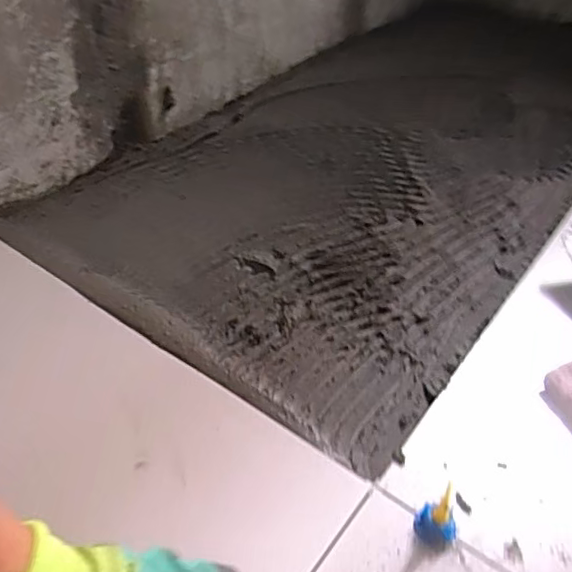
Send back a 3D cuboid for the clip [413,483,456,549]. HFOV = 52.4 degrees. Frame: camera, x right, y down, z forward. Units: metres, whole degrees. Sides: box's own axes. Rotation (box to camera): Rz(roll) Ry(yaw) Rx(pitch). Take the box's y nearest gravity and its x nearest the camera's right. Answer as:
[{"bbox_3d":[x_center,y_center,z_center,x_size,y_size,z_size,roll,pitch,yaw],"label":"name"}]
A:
[{"bbox_3d":[0.121,0.186,0.466,0.030,0.041,0.034,-20,46,-22],"label":"clip"}]

